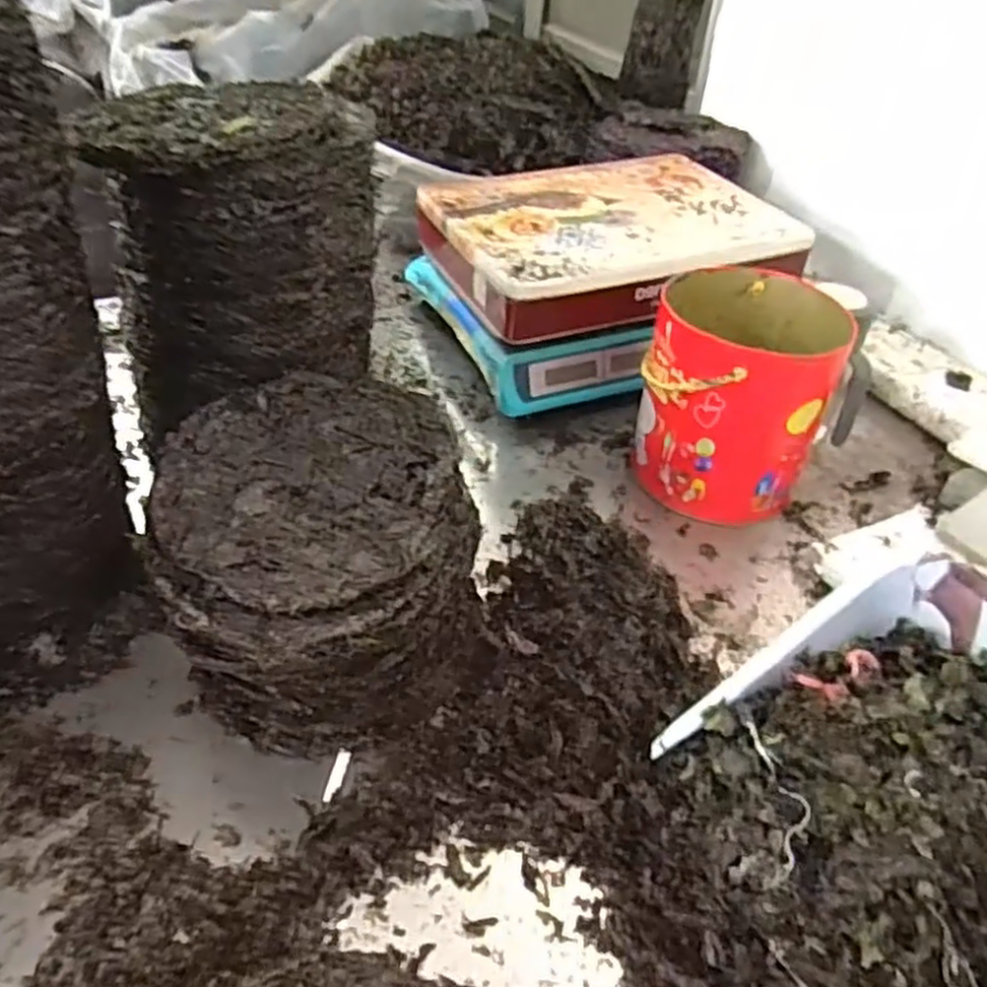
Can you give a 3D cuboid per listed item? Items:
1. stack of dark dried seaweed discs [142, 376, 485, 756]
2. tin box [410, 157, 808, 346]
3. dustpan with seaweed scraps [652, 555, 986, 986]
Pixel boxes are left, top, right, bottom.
[{"bbox_3d":[-0.114,0.056,0.548,0.199,0.173,0.207,4,41,0],"label":"stack of dark dried seaweed discs"},{"bbox_3d":[0.126,-0.294,0.892,0.371,0.075,0.285,-13,44,-19],"label":"tin box"},{"bbox_3d":[0.266,0.167,0.463,0.253,0.124,0.245,-16,45,-22],"label":"dustpan with seaweed scraps"}]

